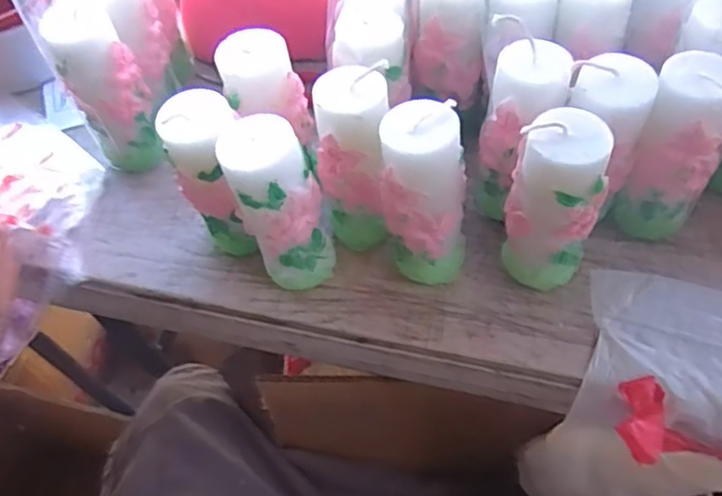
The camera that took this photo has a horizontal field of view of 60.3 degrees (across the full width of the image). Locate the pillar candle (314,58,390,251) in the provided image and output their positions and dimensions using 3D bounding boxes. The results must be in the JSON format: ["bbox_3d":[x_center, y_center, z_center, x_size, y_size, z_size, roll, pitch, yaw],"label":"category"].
[{"bbox_3d":[-0.003,-0.047,0.341,0.035,0.101,0.041,2,58,4],"label":"pillar candle"}]

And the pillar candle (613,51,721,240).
[{"bbox_3d":[0.167,-0.050,0.331,0.045,0.098,0.042,29,63,19],"label":"pillar candle"}]

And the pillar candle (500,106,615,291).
[{"bbox_3d":[0.098,-0.020,0.319,0.044,0.101,0.035,29,63,19],"label":"pillar candle"}]

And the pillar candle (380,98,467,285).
[{"bbox_3d":[0.034,-0.026,0.328,0.044,0.097,0.044,1,58,3],"label":"pillar candle"}]

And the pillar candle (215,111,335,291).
[{"bbox_3d":[-0.043,-0.022,0.332,0.040,0.097,0.045,-19,59,-9],"label":"pillar candle"}]

